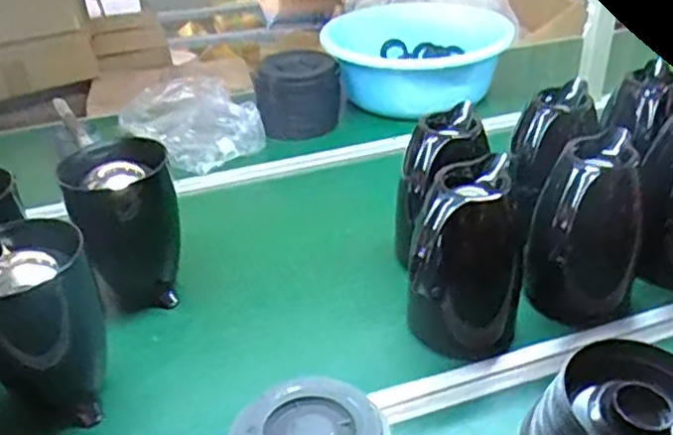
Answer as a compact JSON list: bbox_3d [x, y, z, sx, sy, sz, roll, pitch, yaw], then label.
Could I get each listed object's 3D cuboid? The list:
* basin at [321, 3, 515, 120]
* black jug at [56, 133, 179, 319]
[{"bbox_3d":[0.163,-0.328,1.351,0.368,0.133,0.284,-4,33,-1],"label":"basin"},{"bbox_3d":[-0.262,0.013,0.834,0.125,0.185,0.122,-14,35,-17],"label":"black jug"}]

